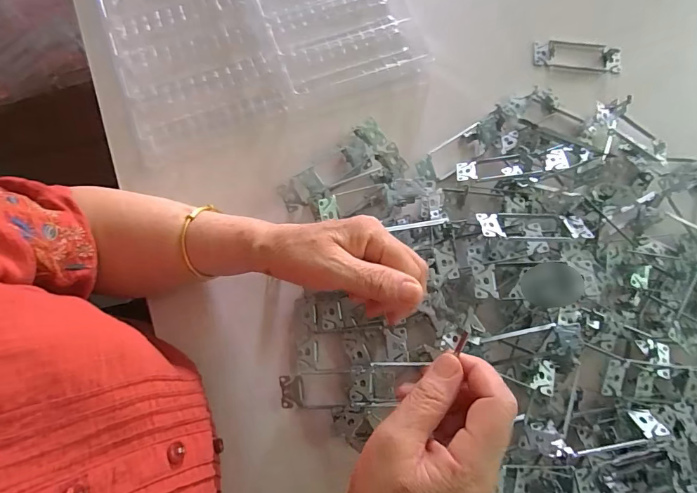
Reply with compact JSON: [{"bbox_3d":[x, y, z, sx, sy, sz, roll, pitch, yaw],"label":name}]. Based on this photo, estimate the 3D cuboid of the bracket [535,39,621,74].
[{"bbox_3d":[0.281,-0.236,0.483,0.102,0.021,0.040,5,76,-1],"label":"bracket"}]

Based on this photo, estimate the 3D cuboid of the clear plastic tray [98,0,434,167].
[{"bbox_3d":[-0.136,-0.351,0.490,0.336,0.028,0.431,-20,77,-7],"label":"clear plastic tray"}]

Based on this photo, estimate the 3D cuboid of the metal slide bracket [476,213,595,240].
[{"bbox_3d":[0.180,-0.021,0.390,0.105,0.007,0.041,1,45,-2],"label":"metal slide bracket"}]

